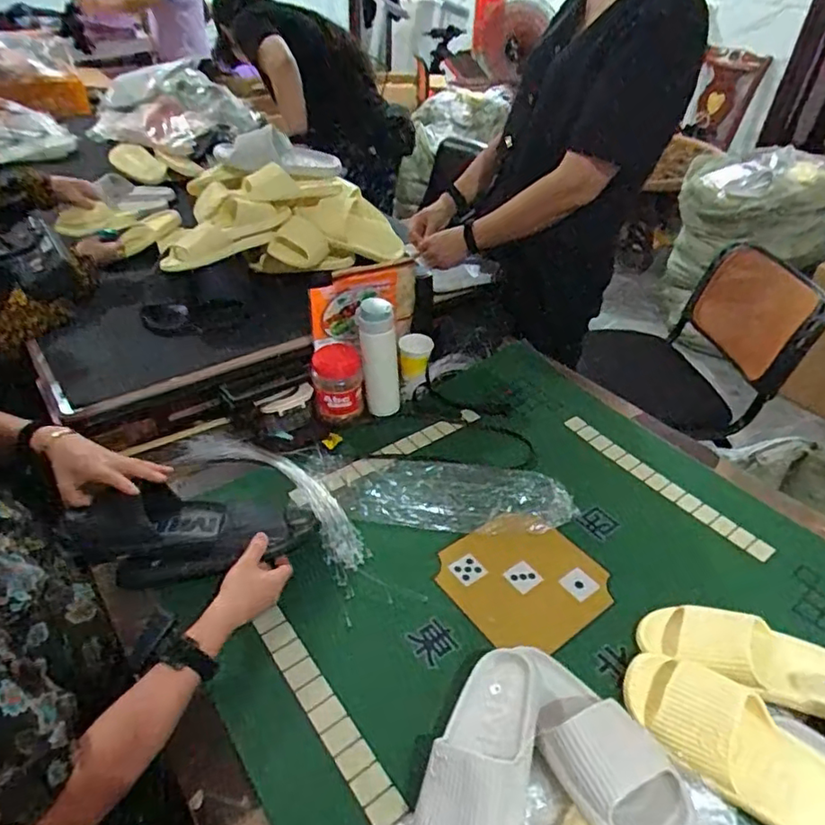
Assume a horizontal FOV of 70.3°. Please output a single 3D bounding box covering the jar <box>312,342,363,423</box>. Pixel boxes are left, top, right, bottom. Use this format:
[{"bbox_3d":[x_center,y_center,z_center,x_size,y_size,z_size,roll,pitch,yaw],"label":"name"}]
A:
[{"bbox_3d":[-0.143,-0.054,1.115,0.088,0.115,0.102,-7,41,-11],"label":"jar"}]

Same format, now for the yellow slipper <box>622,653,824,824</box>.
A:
[{"bbox_3d":[0.358,0.367,0.637,0.104,0.074,0.264,-31,51,-34],"label":"yellow slipper"}]

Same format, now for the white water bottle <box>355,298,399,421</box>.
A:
[{"bbox_3d":[-0.063,-0.097,1.089,0.072,0.215,0.056,-11,42,-16],"label":"white water bottle"}]

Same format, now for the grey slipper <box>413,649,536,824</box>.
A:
[{"bbox_3d":[0.073,0.379,0.624,0.099,0.094,0.254,18,43,18],"label":"grey slipper"}]

